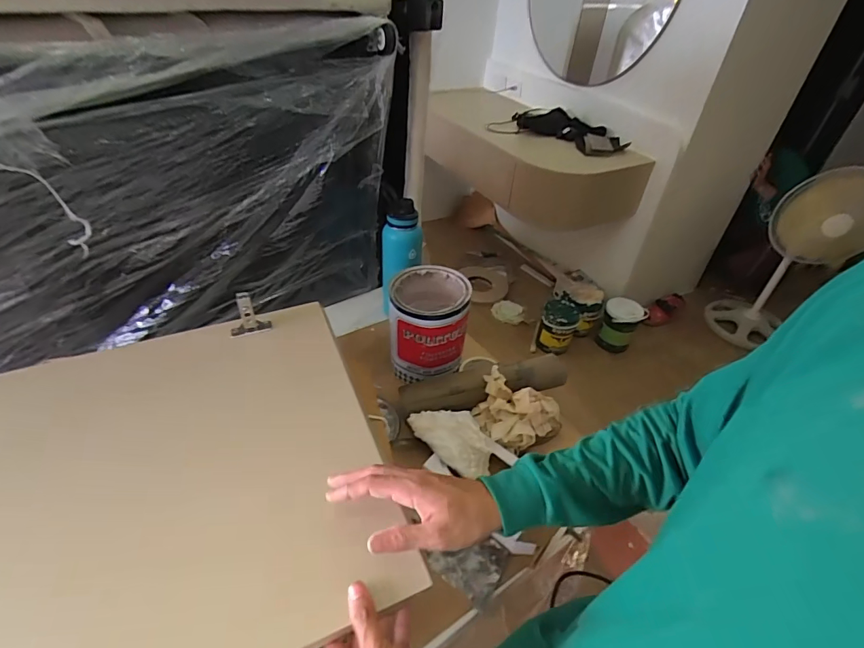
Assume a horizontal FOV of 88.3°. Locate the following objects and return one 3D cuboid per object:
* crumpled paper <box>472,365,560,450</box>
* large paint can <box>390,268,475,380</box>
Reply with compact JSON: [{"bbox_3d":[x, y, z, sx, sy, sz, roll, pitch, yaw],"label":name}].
[{"bbox_3d":[0.151,0.164,0.805,0.149,0.095,0.125,18,42,16],"label":"crumpled paper"},{"bbox_3d":[-0.009,0.000,0.911,0.147,0.180,0.152,2,40,-2],"label":"large paint can"}]

